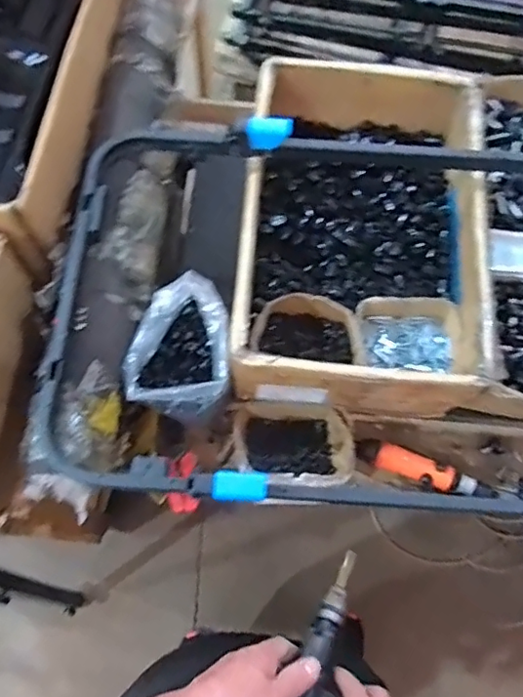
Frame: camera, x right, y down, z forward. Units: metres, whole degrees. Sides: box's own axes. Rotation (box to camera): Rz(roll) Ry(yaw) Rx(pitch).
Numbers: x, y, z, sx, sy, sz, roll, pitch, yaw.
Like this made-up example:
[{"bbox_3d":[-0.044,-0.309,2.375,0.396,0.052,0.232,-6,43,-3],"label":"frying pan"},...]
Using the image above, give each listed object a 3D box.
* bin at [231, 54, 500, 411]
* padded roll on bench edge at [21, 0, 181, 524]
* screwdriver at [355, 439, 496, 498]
[{"bbox_3d":[0.156,-0.182,0.868,0.356,0.159,0.540,3,70,1],"label":"bin"},{"bbox_3d":[-0.206,-0.221,0.814,0.138,0.111,0.882,2,70,0],"label":"padded roll on bench edge"},{"bbox_3d":[0.245,0.185,0.849,0.194,0.040,0.048,22,71,7],"label":"screwdriver"}]

